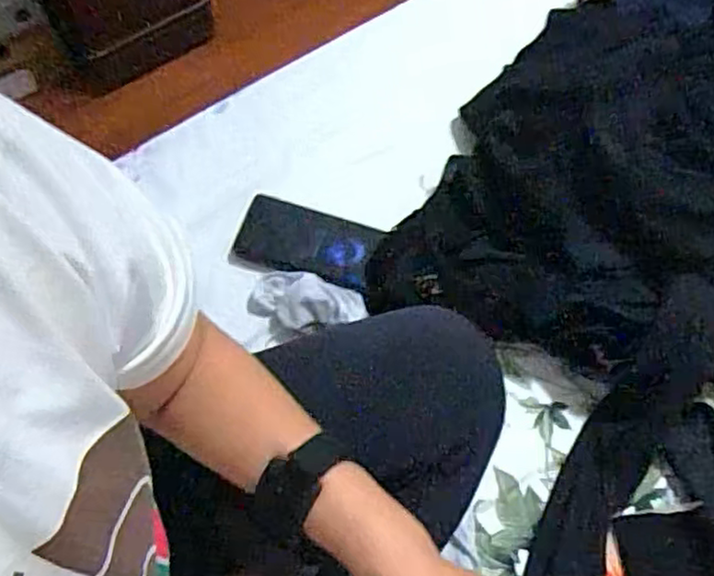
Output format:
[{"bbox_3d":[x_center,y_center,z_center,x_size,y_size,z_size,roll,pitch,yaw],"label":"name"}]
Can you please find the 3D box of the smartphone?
[{"bbox_3d":[-0.053,-0.046,0.707,0.144,0.007,0.080,14,68,11],"label":"smartphone"}]

